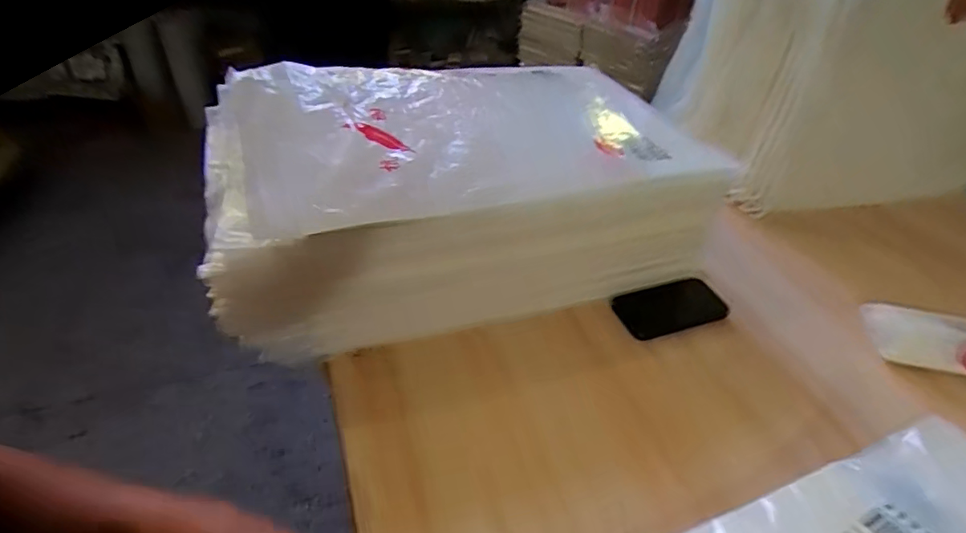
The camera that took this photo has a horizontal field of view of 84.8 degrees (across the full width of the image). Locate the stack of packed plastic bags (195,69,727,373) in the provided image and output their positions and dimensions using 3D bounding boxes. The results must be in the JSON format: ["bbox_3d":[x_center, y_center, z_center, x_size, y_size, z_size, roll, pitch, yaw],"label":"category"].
[{"bbox_3d":[-0.017,-0.099,0.694,0.617,0.254,0.273,-11,43,-17],"label":"stack of packed plastic bags"}]

